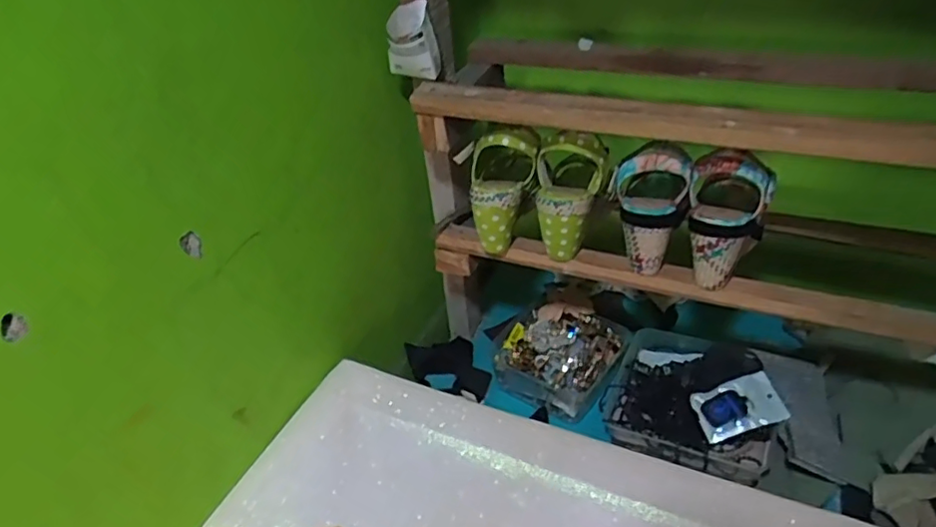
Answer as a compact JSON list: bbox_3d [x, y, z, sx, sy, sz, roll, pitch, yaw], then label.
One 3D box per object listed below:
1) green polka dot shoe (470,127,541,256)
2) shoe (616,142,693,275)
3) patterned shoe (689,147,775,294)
[{"bbox_3d":[0.036,-0.089,0.748,0.073,0.153,0.076,18,13,28],"label":"green polka dot shoe"},{"bbox_3d":[0.201,-0.062,0.679,0.079,0.147,0.087,7,3,16],"label":"shoe"},{"bbox_3d":[0.279,-0.052,0.663,0.082,0.135,0.094,11,39,21],"label":"patterned shoe"}]

